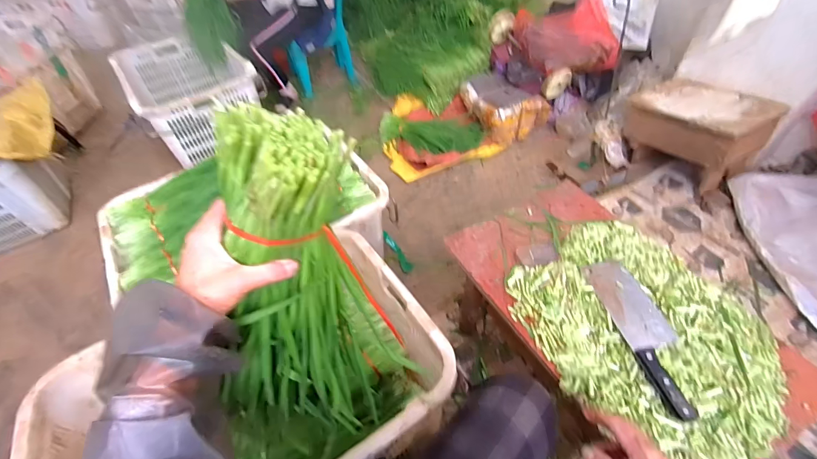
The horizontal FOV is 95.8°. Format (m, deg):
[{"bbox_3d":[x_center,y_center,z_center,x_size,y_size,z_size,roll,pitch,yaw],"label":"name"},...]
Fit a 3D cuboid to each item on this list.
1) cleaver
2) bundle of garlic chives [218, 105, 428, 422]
[{"bbox_3d":[0.407,0.166,0.630,0.091,0.021,0.278,-10,49,-3],"label":"cleaver"},{"bbox_3d":[-0.128,0.081,0.405,0.085,0.390,0.121,33,41,29],"label":"bundle of garlic chives"}]

